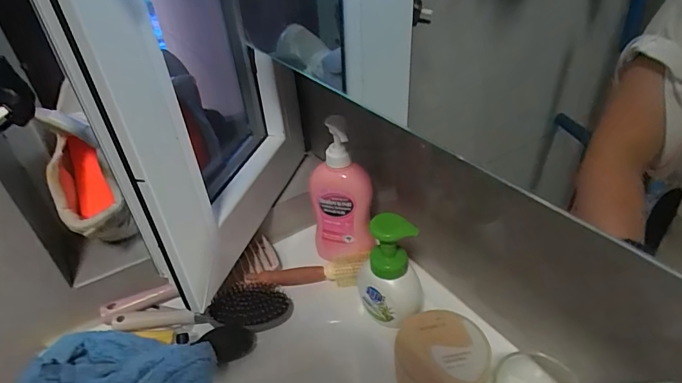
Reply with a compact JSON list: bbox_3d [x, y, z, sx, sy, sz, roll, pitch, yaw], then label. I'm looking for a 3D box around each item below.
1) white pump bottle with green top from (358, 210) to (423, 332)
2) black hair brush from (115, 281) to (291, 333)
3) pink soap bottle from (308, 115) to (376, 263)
[{"bbox_3d":[0.059,0.101,0.518,0.077,0.154,0.059,-2,36,5],"label":"white pump bottle with green top"},{"bbox_3d":[-0.182,0.177,0.571,0.227,0.056,0.067,-13,37,-11],"label":"black hair brush"},{"bbox_3d":[0.000,0.015,0.598,0.086,0.234,0.056,-4,36,2],"label":"pink soap bottle"}]

